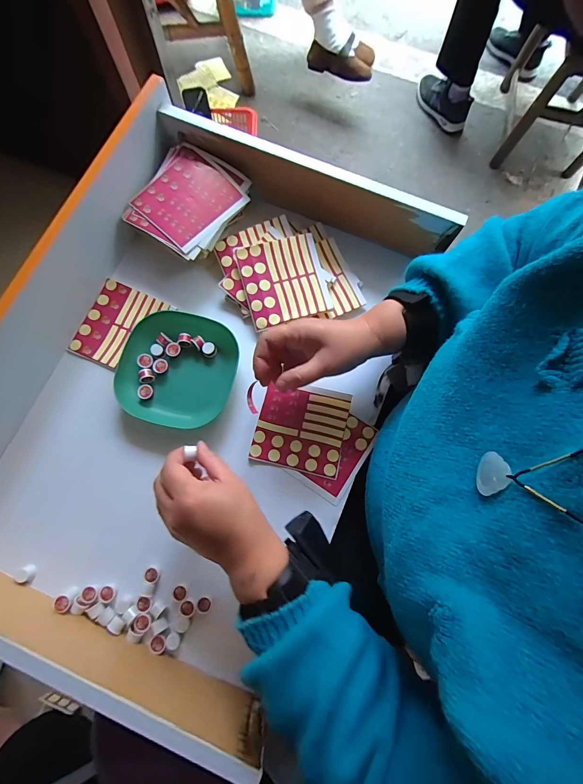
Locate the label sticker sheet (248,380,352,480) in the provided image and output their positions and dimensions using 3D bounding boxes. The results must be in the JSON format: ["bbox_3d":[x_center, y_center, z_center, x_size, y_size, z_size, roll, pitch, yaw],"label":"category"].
[{"bbox_3d":[0.012,0.042,0.403,0.103,0.009,0.101,14,78,2],"label":"label sticker sheet"}]

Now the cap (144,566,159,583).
[{"bbox_3d":[-0.152,0.198,0.361,0.014,0.005,0.015,0,78,-1],"label":"cap"}]

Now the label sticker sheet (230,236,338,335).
[{"bbox_3d":[-0.008,-0.145,0.428,0.107,0.007,0.106,-17,89,-5],"label":"label sticker sheet"}]

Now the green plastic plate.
[{"bbox_3d":[-0.141,-0.028,0.409,0.135,0.026,0.134,12,78,1],"label":"green plastic plate"}]

